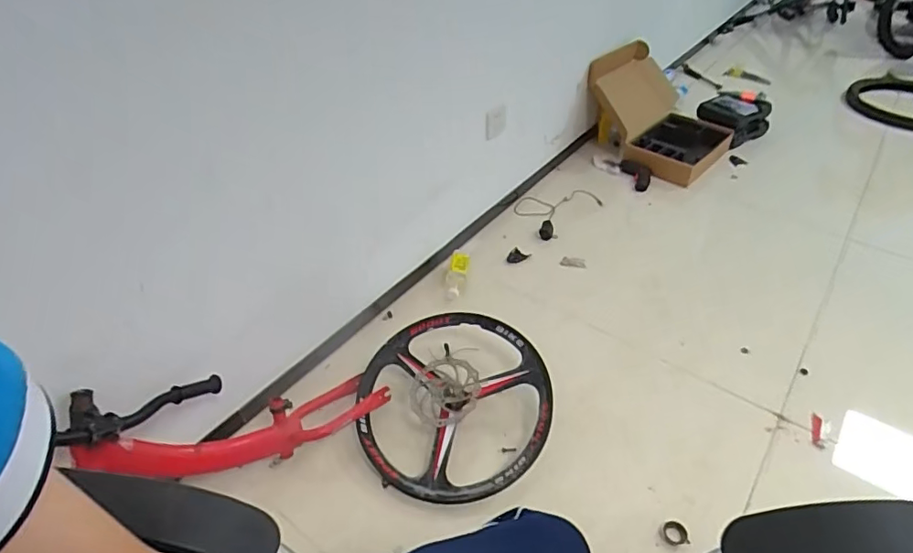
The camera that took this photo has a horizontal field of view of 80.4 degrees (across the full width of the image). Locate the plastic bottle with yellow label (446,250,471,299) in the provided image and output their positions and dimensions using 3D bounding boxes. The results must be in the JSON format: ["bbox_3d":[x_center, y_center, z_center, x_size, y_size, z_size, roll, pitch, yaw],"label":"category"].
[{"bbox_3d":[0.002,-0.011,1.536,0.063,0.058,0.161,6,41,10],"label":"plastic bottle with yellow label"}]

